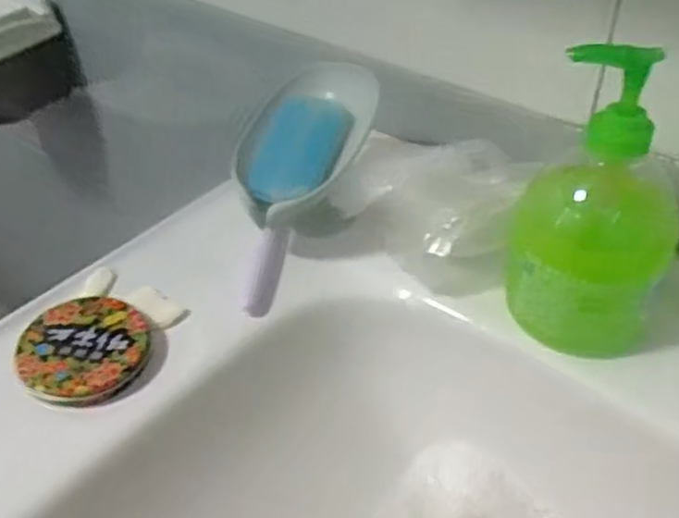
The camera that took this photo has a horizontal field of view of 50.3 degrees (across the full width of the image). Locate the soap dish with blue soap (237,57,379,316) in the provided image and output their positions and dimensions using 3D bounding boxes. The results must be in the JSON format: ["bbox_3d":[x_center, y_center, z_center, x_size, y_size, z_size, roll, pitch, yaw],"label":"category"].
[{"bbox_3d":[-0.032,-0.050,0.472,0.078,0.034,0.168,19,85,23],"label":"soap dish with blue soap"}]

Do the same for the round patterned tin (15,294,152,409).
[{"bbox_3d":[-0.148,0.051,0.415,0.070,0.014,0.074,-2,41,1],"label":"round patterned tin"}]

